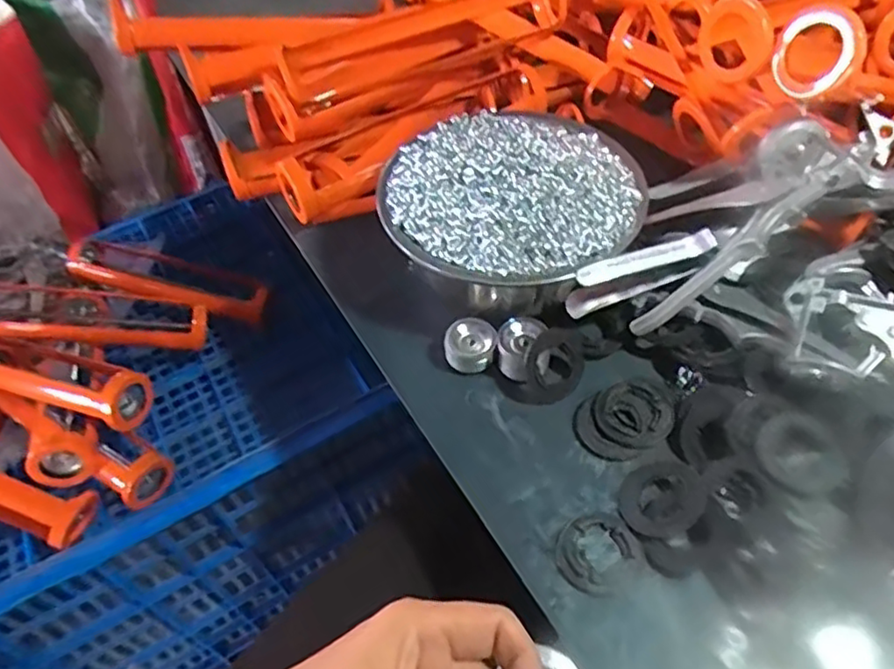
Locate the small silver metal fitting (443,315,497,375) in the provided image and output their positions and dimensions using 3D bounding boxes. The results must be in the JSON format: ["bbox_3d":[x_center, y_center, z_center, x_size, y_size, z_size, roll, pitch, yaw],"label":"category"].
[{"bbox_3d":[0.016,0.009,0.457,0.034,0.028,0.035,-8,51,-1],"label":"small silver metal fitting"}]

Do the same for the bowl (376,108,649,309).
[{"bbox_3d":[0.048,-0.096,0.479,0.176,0.064,0.181,-3,51,3],"label":"bowl"}]

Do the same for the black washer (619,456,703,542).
[{"bbox_3d":[0.123,0.094,0.378,0.050,0.009,0.042,-31,55,-19],"label":"black washer"}]

